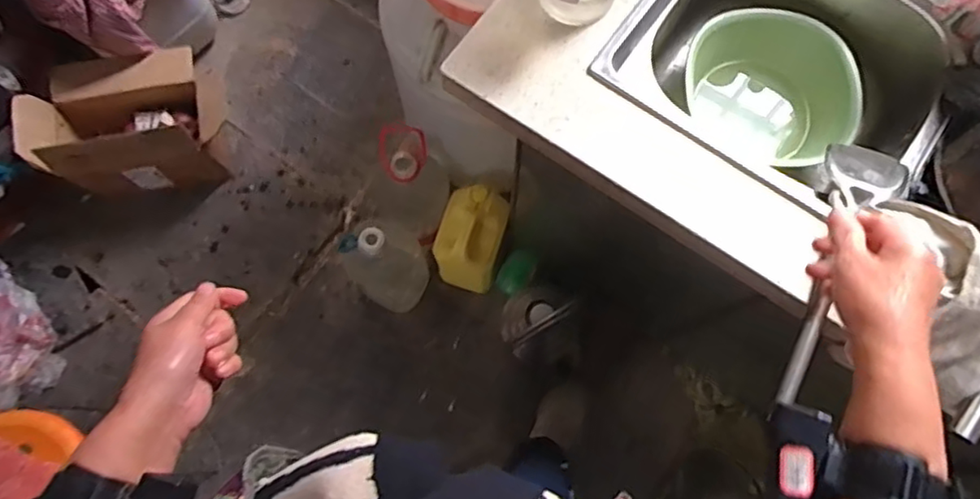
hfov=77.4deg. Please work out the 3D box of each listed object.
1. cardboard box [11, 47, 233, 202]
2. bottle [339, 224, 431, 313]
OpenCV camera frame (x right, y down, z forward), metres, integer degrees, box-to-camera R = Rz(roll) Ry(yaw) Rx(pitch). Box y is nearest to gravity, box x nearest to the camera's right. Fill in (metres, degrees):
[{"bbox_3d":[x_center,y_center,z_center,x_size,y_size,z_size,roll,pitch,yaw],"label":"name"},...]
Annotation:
[{"bbox_3d":[-0.833,-0.304,1.466,0.423,0.229,0.291,-10,74,-3],"label":"cardboard box"},{"bbox_3d":[-0.215,0.034,1.313,0.162,0.321,0.137,-43,78,-11],"label":"bottle"}]

